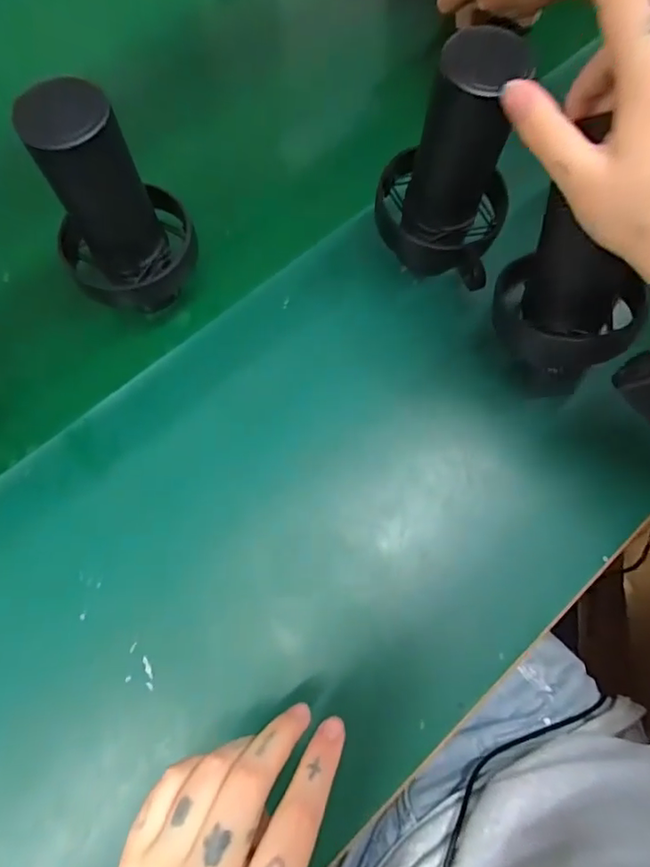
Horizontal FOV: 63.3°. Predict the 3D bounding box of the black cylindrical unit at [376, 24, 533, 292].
[{"bbox_3d":[0.086,-0.173,0.357,0.093,0.144,0.075,13,71,3],"label":"black cylindrical unit"}]

